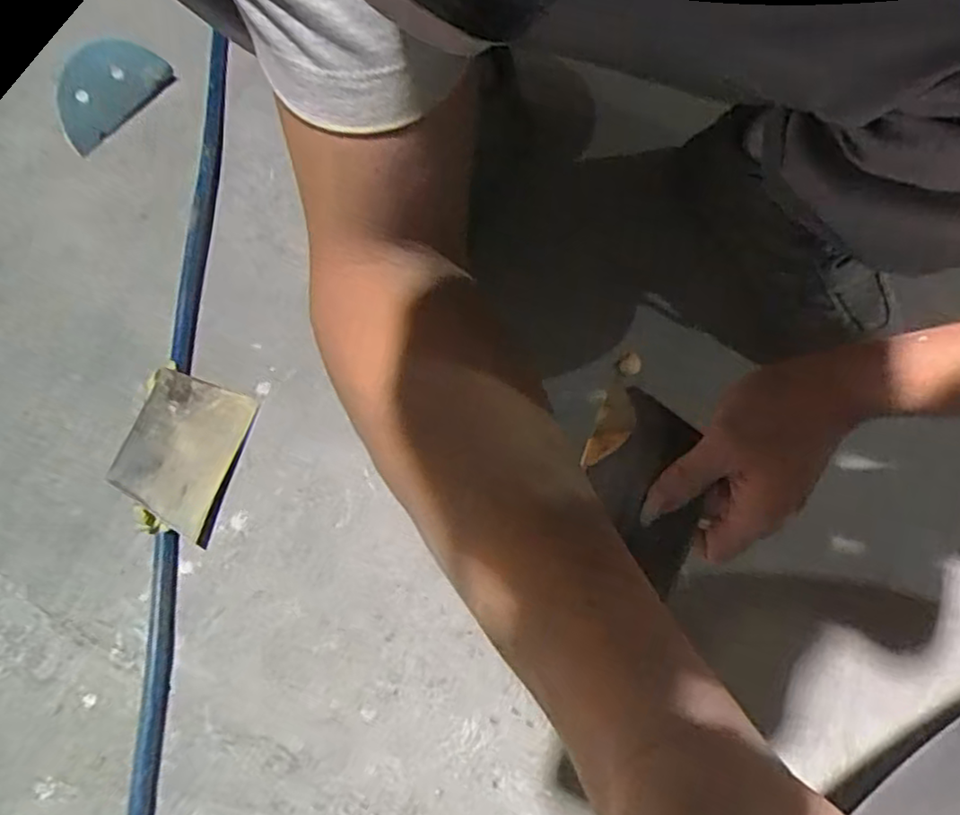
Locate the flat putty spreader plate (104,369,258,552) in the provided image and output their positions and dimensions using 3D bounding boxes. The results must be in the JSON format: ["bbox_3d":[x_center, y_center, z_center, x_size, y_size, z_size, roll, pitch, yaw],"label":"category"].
[{"bbox_3d":[-0.217,0.030,0.499,0.075,0.011,0.117,22,55,-20],"label":"flat putty spreader plate"}]

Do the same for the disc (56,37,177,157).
[{"bbox_3d":[-0.348,-0.297,0.632,0.114,0.063,0.013,-45,40,-7],"label":"disc"}]

